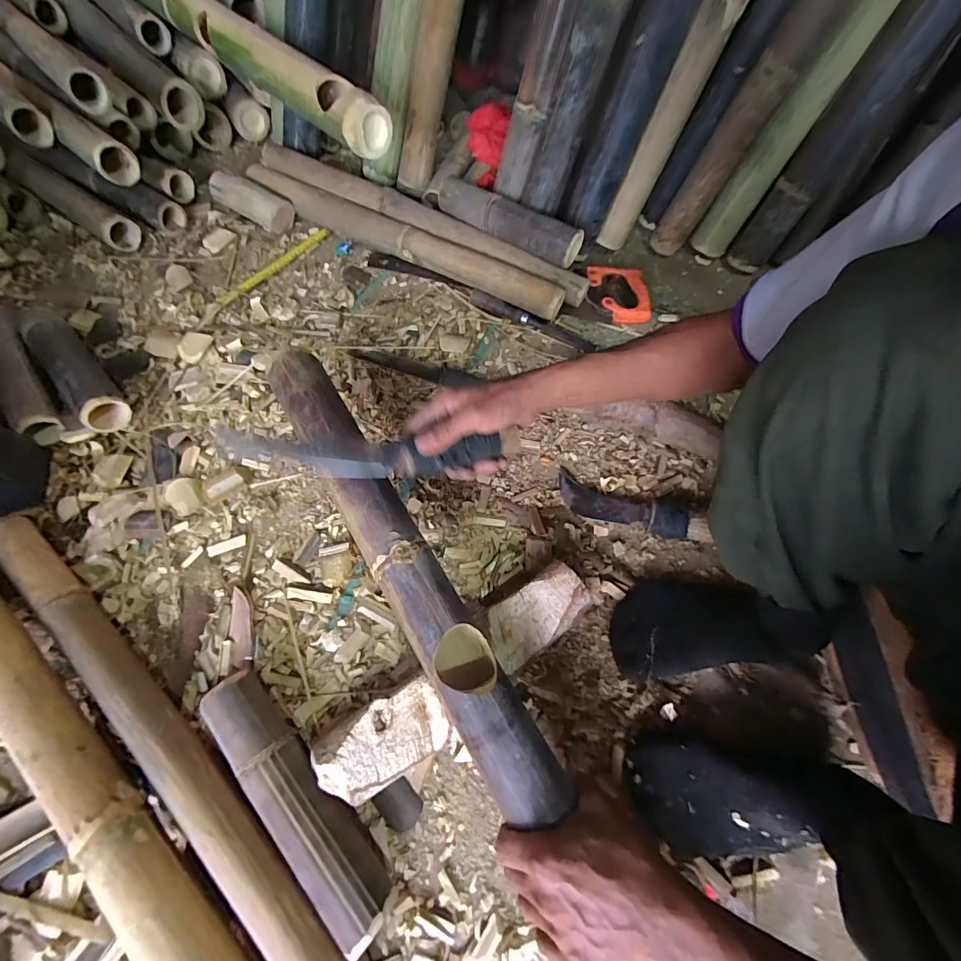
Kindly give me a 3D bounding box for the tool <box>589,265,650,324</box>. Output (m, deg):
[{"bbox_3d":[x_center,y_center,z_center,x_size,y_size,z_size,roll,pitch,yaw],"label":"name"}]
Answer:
[{"bbox_3d":[0.250,-0.335,0.740,0.098,0.025,0.122,-3,66,-4],"label":"tool"}]

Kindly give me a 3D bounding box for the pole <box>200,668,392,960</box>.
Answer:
[{"bbox_3d":[-0.181,0.307,0.410,0.055,0.064,0.254,-41,74,-18],"label":"pole"}]

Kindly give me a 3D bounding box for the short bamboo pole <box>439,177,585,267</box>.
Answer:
[{"bbox_3d":[0.046,-0.442,0.705,0.268,0.059,0.051,31,68,11],"label":"short bamboo pole"}]

